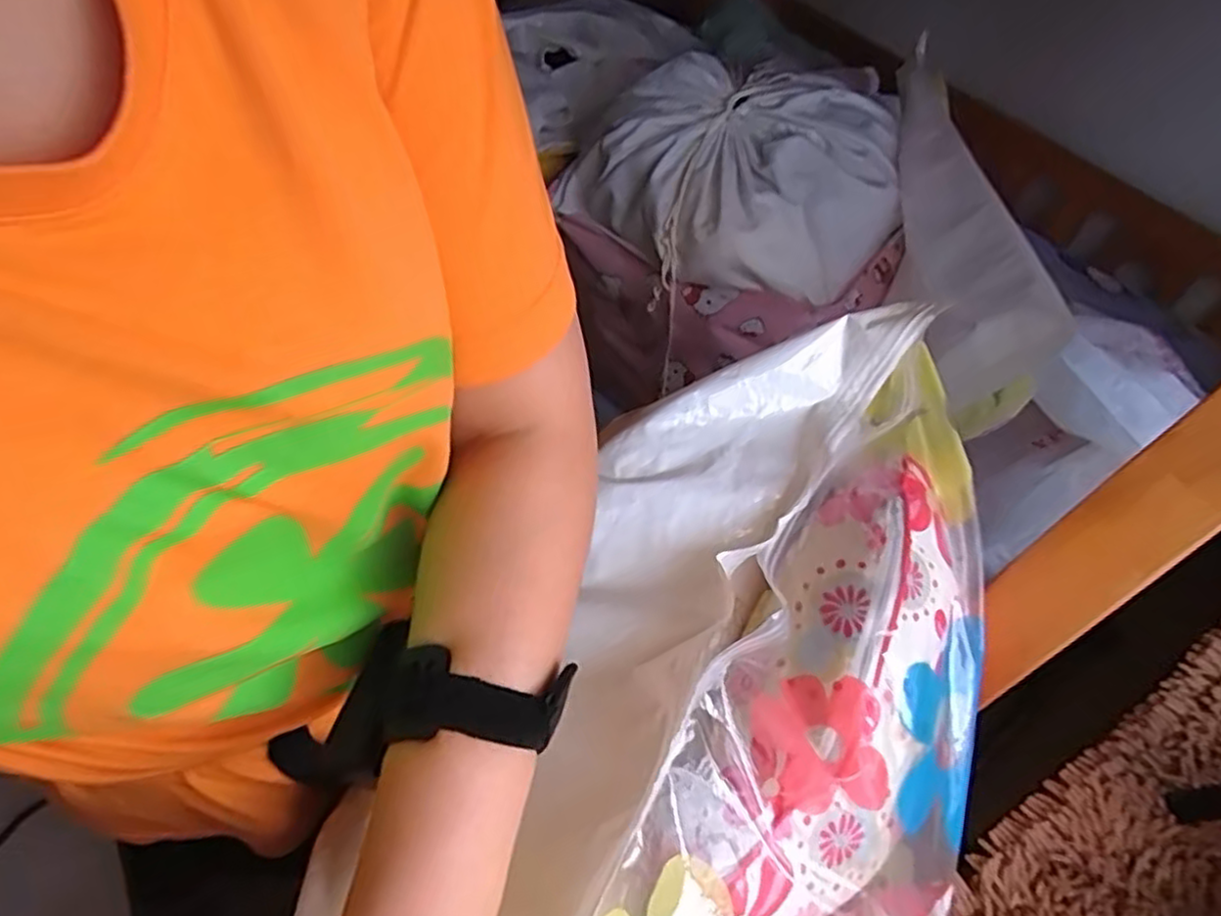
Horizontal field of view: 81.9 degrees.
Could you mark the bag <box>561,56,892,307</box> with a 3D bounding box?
[{"bbox_3d":[0.174,-0.392,0.955,0.406,0.156,0.304,28,58,20],"label":"bag"}]

